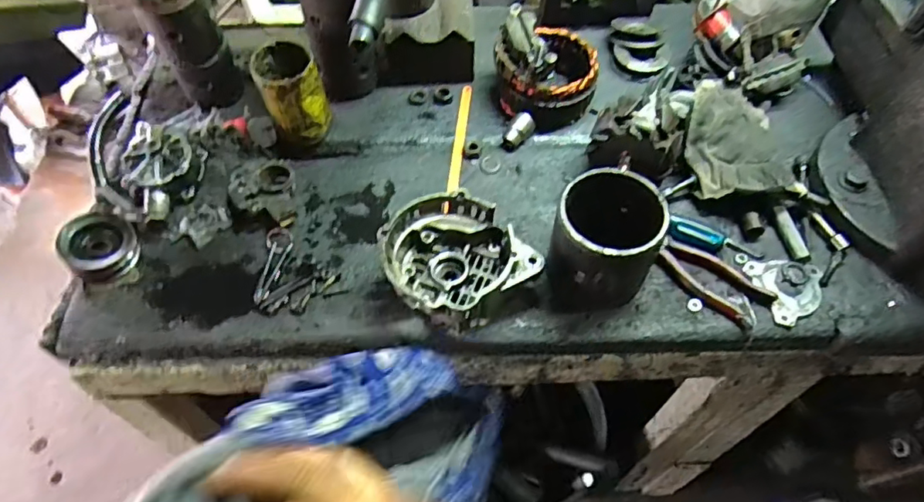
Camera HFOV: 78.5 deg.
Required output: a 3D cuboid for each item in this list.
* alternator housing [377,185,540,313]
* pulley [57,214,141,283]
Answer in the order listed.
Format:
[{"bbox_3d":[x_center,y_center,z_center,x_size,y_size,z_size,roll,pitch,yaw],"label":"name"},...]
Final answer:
[{"bbox_3d":[-0.012,0.012,0.622,0.141,0.077,0.138,-33,63,-19],"label":"alternator housing"},{"bbox_3d":[-0.413,-0.006,0.646,0.078,0.031,0.075,17,56,-27],"label":"pulley"}]

